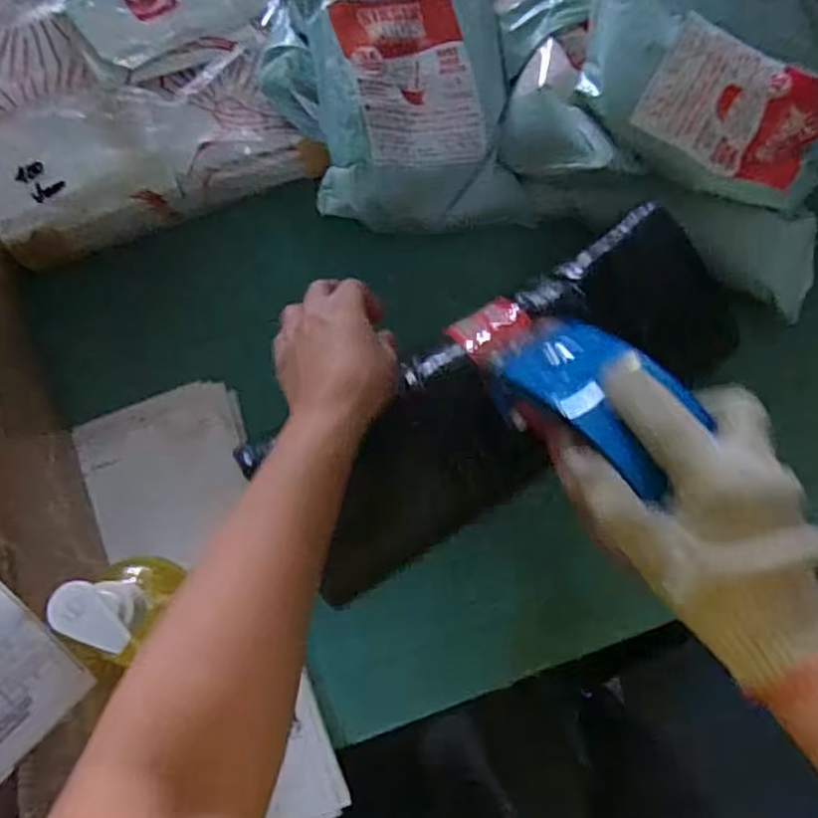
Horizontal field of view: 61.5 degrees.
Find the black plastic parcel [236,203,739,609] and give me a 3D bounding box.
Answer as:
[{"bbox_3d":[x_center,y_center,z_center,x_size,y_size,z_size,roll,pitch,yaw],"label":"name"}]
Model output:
[{"bbox_3d":[0.063,-0.009,0.456,0.325,0.057,0.126,-36,78,-6],"label":"black plastic parcel"}]

